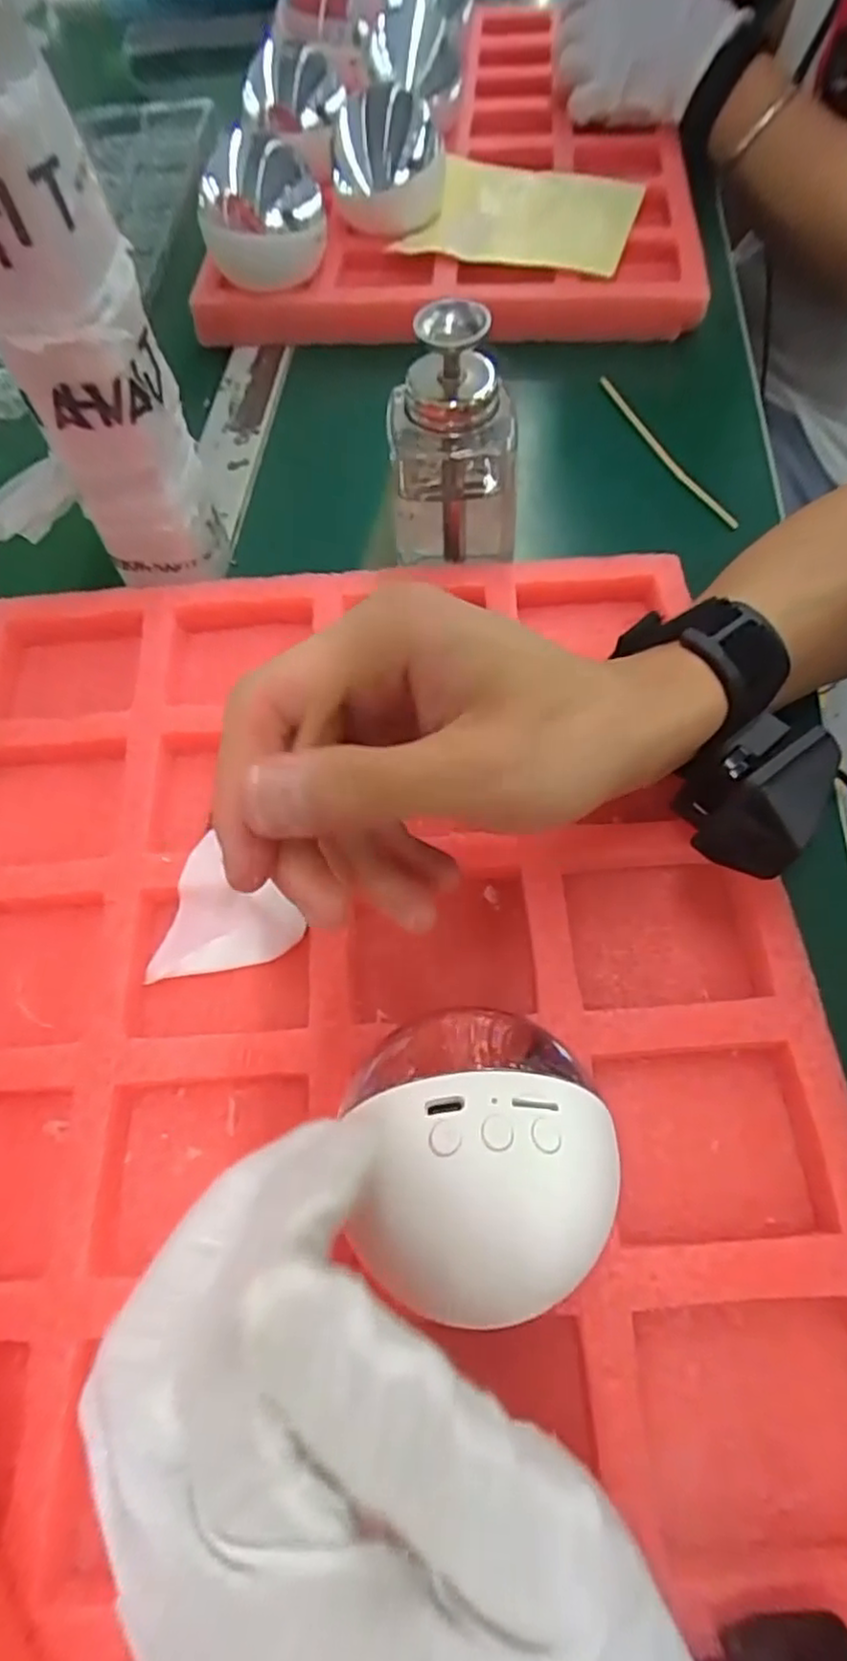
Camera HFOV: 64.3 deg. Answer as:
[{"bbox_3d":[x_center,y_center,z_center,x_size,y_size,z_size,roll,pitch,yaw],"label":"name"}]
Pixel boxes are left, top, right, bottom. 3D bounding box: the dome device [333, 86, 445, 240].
[{"bbox_3d":[-0.023,-0.443,0.445,0.073,0.058,0.074,-2,62,2],"label":"dome device"}]

